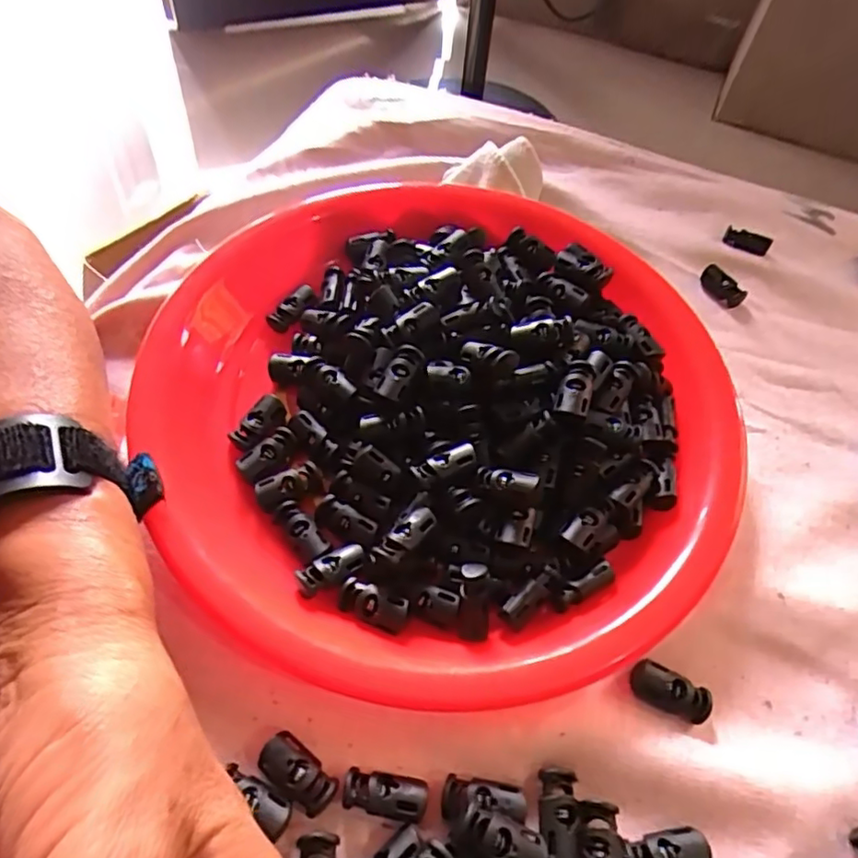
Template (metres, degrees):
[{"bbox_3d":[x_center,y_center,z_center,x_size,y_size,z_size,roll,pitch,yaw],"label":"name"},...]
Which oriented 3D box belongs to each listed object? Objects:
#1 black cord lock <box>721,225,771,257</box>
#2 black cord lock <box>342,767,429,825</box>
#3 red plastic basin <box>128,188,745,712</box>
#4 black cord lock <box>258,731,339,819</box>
[{"bbox_3d":[0.203,-0.120,0.389,0.028,0.006,0.013,31,59,17],"label":"black cord lock"},{"bbox_3d":[-0.014,0.121,0.202,0.027,0.010,0.013,10,56,4],"label":"black cord lock"},{"bbox_3d":[0.008,-0.023,0.270,0.259,0.067,0.265,1,55,-2],"label":"red plastic basin"},{"bbox_3d":[-0.044,0.115,0.203,0.027,0.011,0.014,35,61,19],"label":"black cord lock"}]

